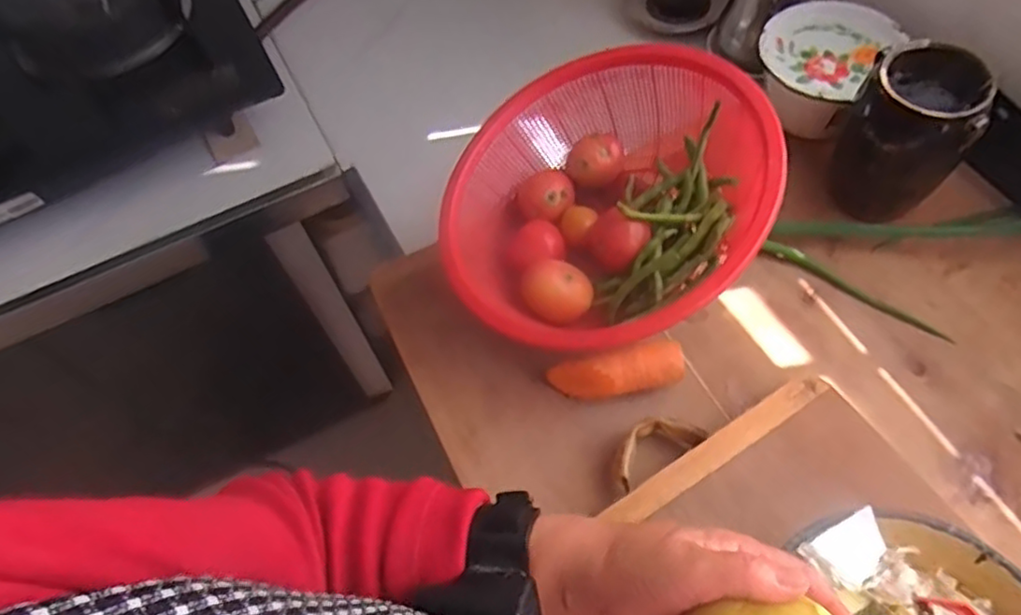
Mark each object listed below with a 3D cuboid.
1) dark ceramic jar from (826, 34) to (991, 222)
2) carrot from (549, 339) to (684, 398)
[{"bbox_3d":[0.366,-0.162,0.628,0.093,0.156,0.090,-2,59,3],"label":"dark ceramic jar"},{"bbox_3d":[0.099,0.059,0.622,0.122,0.046,0.034,-13,14,10],"label":"carrot"}]

